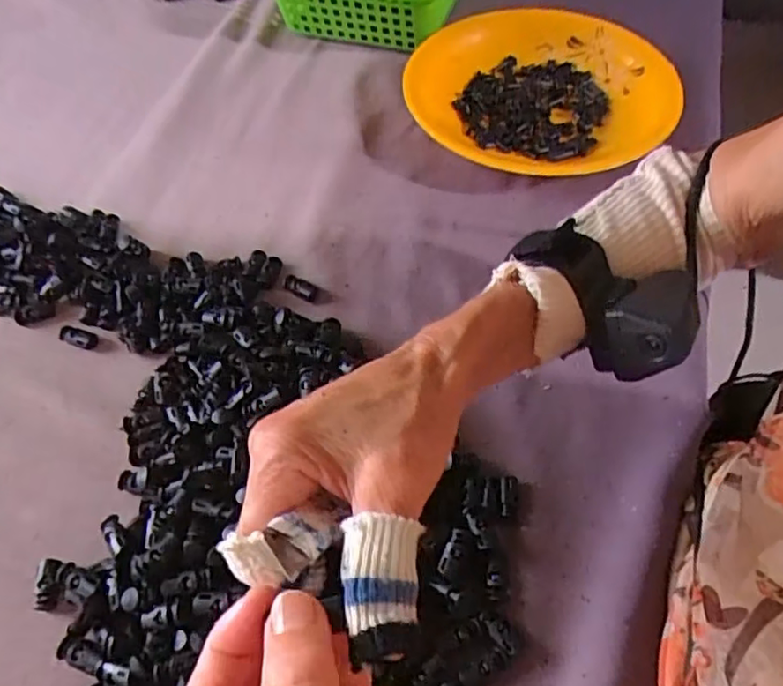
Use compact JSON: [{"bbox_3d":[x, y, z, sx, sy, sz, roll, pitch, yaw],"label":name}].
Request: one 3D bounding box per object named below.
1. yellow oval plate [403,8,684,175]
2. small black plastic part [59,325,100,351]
[{"bbox_3d":[0.137,-0.234,0.567,0.240,0.050,0.231,-4,56,-1],"label":"yellow oval plate"},{"bbox_3d":[-0.235,-0.005,0.454,0.029,0.006,0.015,12,58,10],"label":"small black plastic part"}]

